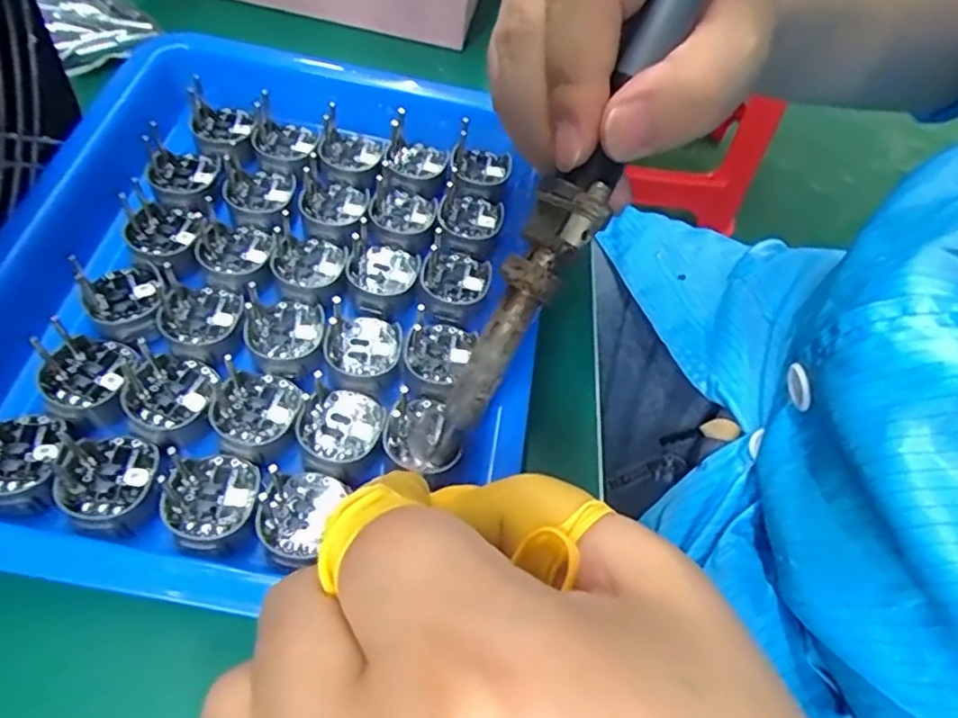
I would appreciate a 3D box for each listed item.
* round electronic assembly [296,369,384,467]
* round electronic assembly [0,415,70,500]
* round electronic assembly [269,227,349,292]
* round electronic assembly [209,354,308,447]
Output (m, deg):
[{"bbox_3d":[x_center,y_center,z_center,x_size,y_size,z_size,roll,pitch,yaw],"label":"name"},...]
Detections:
[{"bbox_3d":[-0.044,0.020,0.209,0.026,0.004,0.027,3,58,-4],"label":"round electronic assembly"},{"bbox_3d":[-0.134,0.024,0.188,0.030,0.016,0.027,29,59,15],"label":"round electronic assembly"},{"bbox_3d":[-0.061,-0.035,0.238,0.026,0.004,0.025,3,58,-4],"label":"round electronic assembly"},{"bbox_3d":[-0.070,0.014,0.208,0.026,0.007,0.025,3,58,-4],"label":"round electronic assembly"}]

